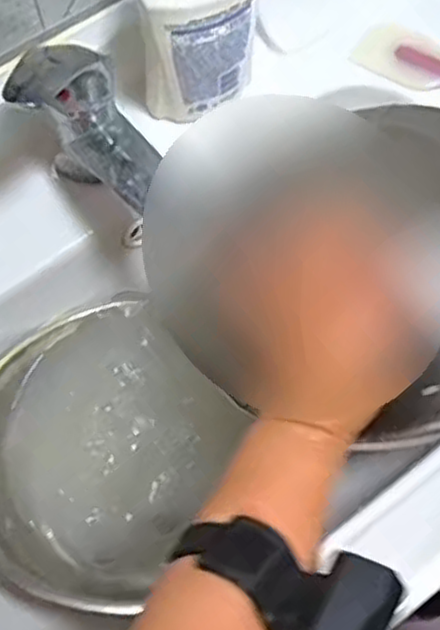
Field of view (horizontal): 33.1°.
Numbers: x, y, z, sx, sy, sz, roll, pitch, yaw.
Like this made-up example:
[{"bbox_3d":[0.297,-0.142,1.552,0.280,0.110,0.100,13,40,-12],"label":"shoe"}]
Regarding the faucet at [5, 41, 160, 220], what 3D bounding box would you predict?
[{"bbox_3d":[-0.082,-0.125,0.536,0.124,0.107,0.067,39,74,13],"label":"faucet"}]

